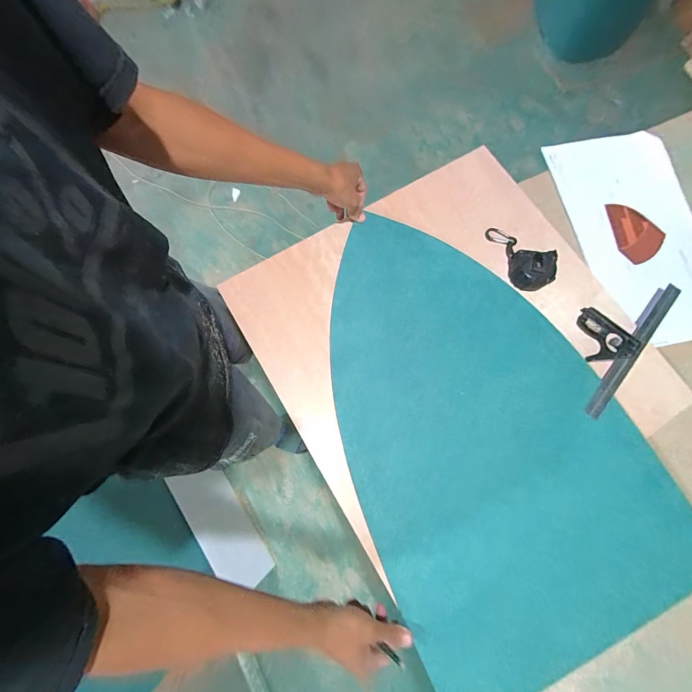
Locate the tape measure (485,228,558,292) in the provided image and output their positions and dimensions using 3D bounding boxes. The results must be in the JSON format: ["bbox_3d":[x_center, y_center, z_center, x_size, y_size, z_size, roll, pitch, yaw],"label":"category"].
[{"bbox_3d":[0.317,-0.169,0.583,0.084,0.042,0.143,-27,80,-7],"label":"tape measure"}]

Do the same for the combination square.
[{"bbox_3d":[0.463,-0.023,0.569,0.115,0.022,0.293,43,80,8],"label":"combination square"}]

